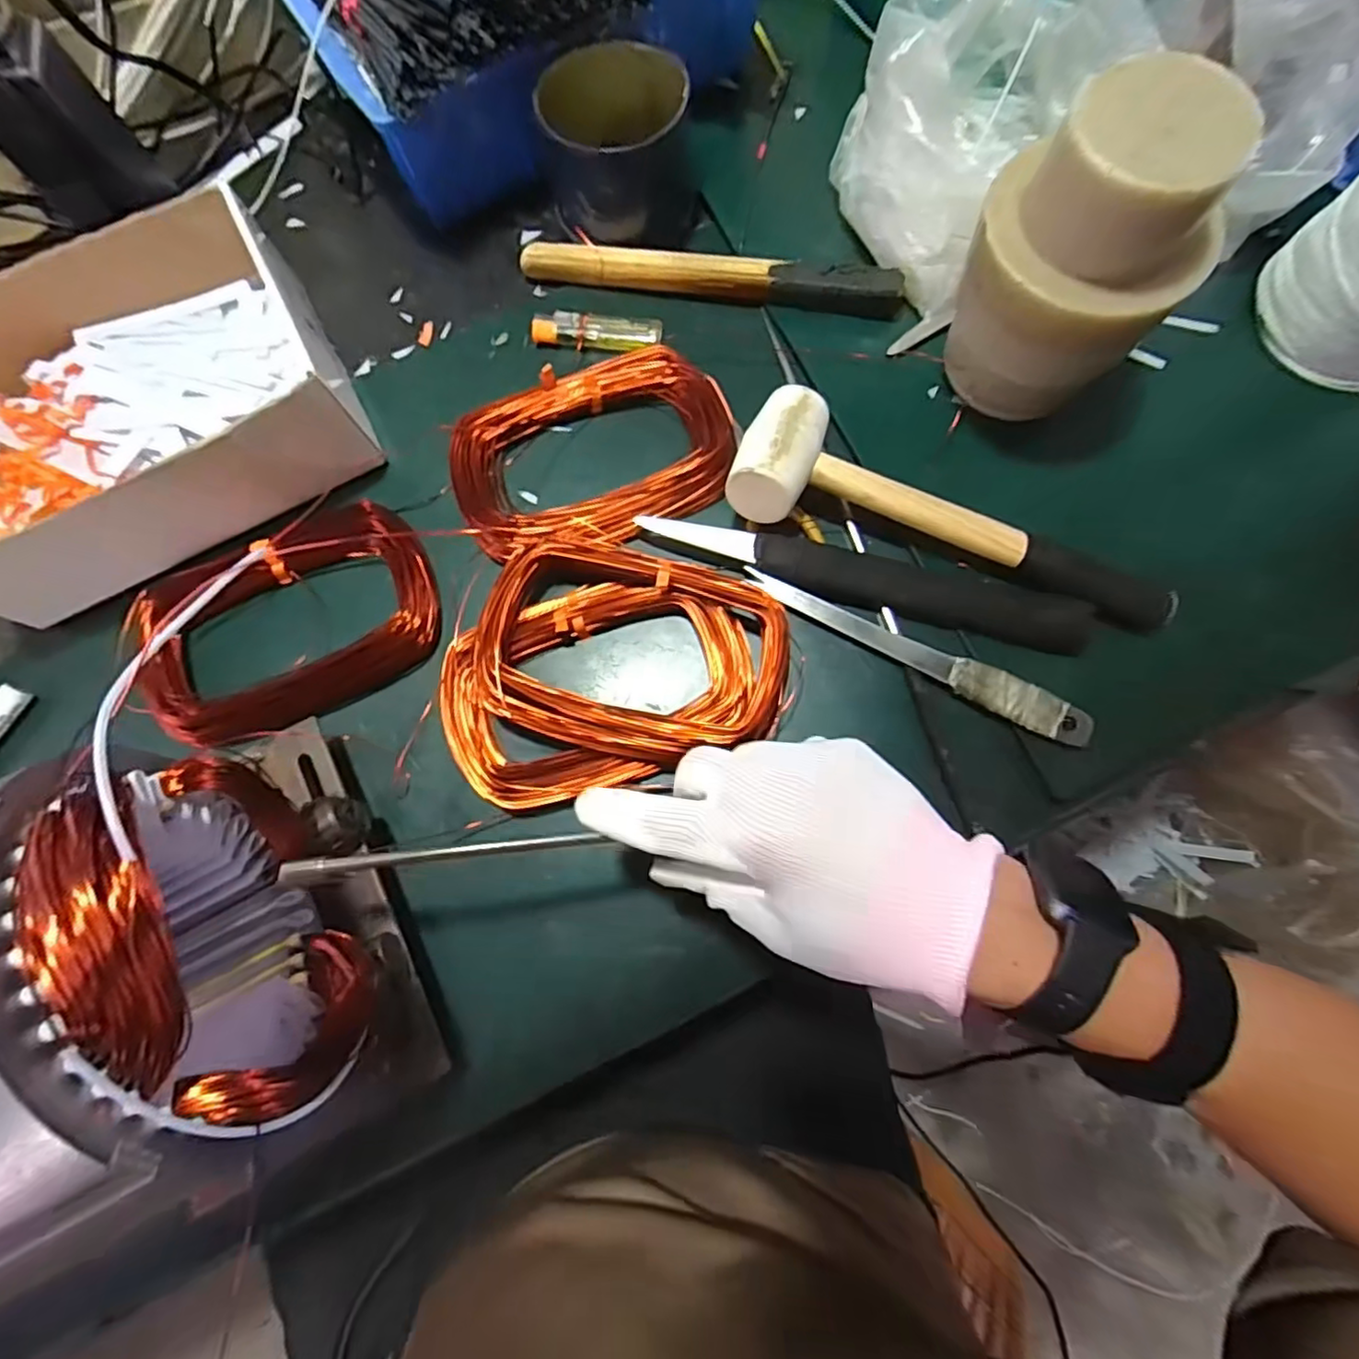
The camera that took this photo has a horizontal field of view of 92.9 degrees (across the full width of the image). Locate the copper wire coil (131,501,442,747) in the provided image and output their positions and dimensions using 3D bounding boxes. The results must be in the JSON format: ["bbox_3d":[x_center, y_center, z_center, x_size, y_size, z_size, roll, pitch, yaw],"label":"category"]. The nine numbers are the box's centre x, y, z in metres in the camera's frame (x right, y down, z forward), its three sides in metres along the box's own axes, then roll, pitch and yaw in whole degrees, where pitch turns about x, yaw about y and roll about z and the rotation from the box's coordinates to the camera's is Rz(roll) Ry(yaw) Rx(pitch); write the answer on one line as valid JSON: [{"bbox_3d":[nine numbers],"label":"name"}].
[{"bbox_3d":[-0.235,-0.032,0.387,0.176,0.030,0.131,-22,77,-4],"label":"copper wire coil"}]

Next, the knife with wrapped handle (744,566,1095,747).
[{"bbox_3d":[0.135,-0.016,0.373,0.205,0.008,0.022,27,79,8],"label":"knife with wrapped handle"}]

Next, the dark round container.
[{"bbox_3d":[-0.045,-0.360,0.440,0.098,0.064,0.112,-2,76,1],"label":"dark round container"}]

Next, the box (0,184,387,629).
[{"bbox_3d":[-0.339,-0.168,0.399,0.238,0.078,0.179,-28,77,-5],"label":"box"}]

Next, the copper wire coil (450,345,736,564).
[{"bbox_3d":[-0.055,-0.143,0.410,0.170,0.027,0.117,-16,77,-2],"label":"copper wire coil"}]

